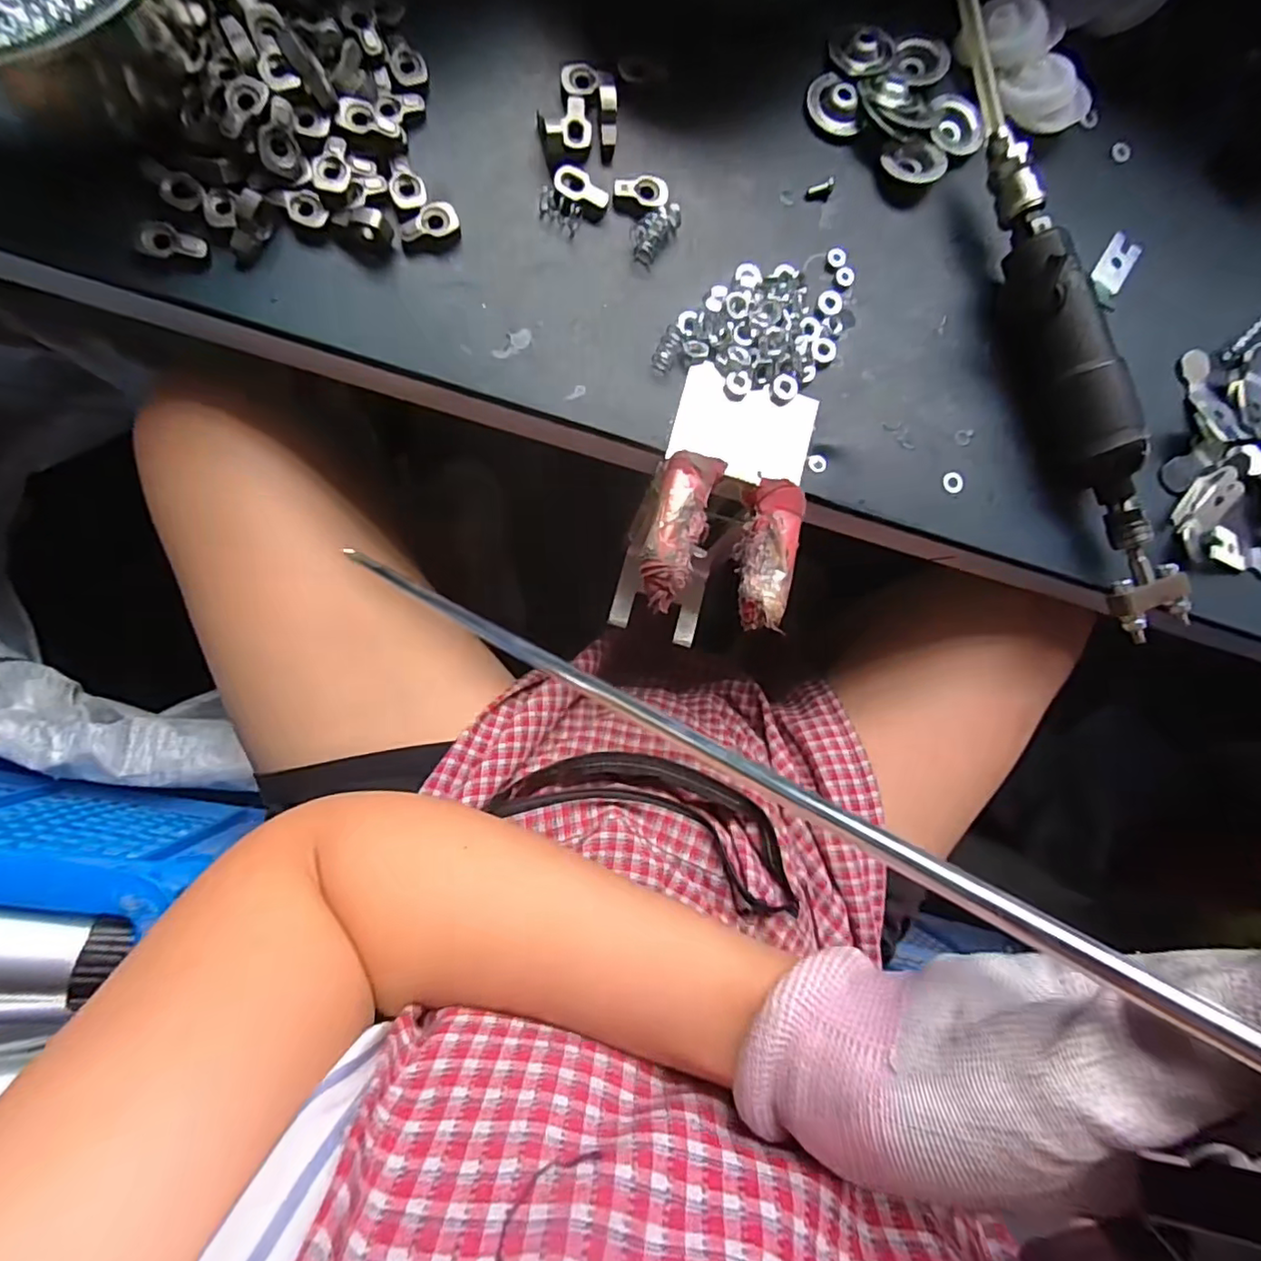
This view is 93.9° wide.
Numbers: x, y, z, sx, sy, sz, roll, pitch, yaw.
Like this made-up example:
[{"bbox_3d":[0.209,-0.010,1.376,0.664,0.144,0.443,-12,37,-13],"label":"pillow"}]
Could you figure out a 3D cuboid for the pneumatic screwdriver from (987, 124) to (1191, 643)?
[{"bbox_3d":[0.256,-0.141,0.336,0.052,0.044,0.290,-18,88,-10],"label":"pneumatic screwdriver"}]

